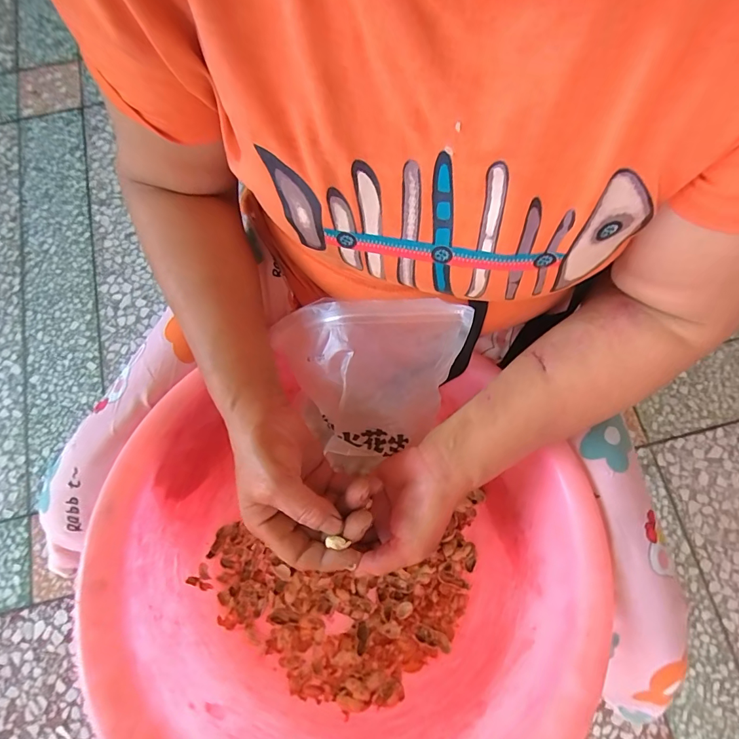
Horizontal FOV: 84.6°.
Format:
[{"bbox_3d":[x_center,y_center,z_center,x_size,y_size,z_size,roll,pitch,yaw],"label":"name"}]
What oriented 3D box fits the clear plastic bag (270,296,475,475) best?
[{"bbox_3d":[-0.008,0.026,0.362,0.171,0.064,0.181,2,105,4],"label":"clear plastic bag"}]

